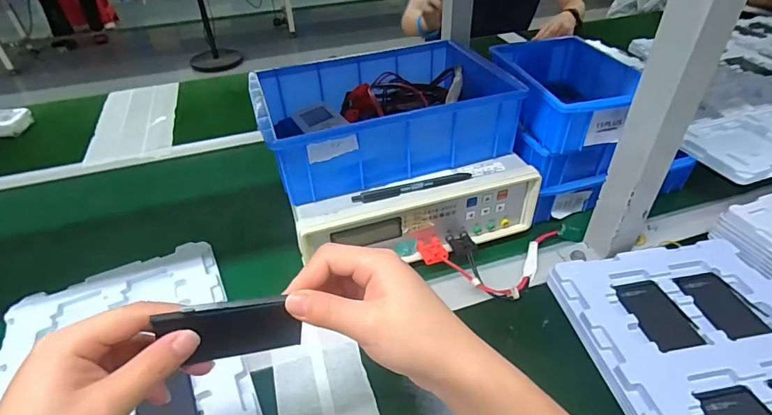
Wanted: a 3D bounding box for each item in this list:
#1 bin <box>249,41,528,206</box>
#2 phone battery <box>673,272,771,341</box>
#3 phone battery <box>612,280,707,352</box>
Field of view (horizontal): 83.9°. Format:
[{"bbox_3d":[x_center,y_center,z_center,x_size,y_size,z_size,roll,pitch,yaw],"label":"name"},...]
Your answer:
[{"bbox_3d":[-0.006,-0.116,0.548,0.291,0.091,0.199,-14,40,-15],"label":"bin"},{"bbox_3d":[0.348,0.099,0.444,0.056,0.006,0.082,-8,38,-9],"label":"phone battery"},{"bbox_3d":[0.278,0.107,0.437,0.054,0.008,0.081,-9,39,-8],"label":"phone battery"}]

